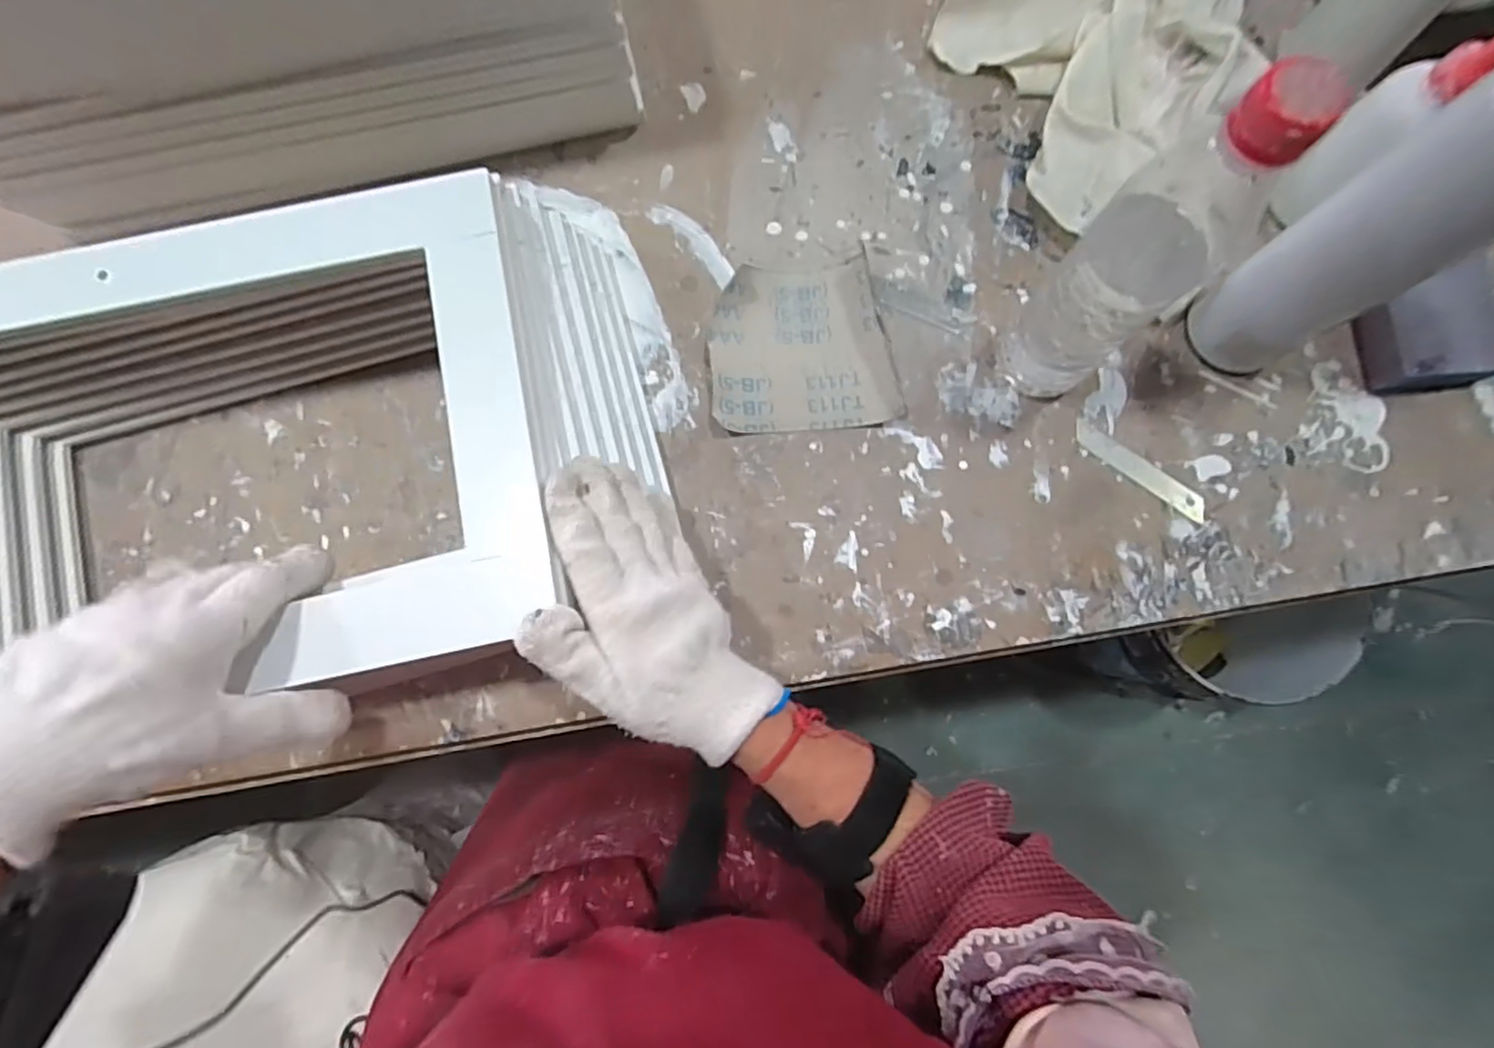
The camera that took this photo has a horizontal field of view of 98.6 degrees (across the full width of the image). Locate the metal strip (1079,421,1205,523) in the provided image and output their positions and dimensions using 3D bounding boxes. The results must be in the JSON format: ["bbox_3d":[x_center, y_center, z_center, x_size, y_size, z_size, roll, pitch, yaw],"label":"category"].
[{"bbox_3d":[0.268,-0.036,0.438,0.100,0.004,0.019,36,84,6],"label":"metal strip"}]

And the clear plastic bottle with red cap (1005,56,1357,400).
[{"bbox_3d":[0.205,-0.137,0.340,0.062,0.224,0.051,41,84,6],"label":"clear plastic bottle with red cap"}]

